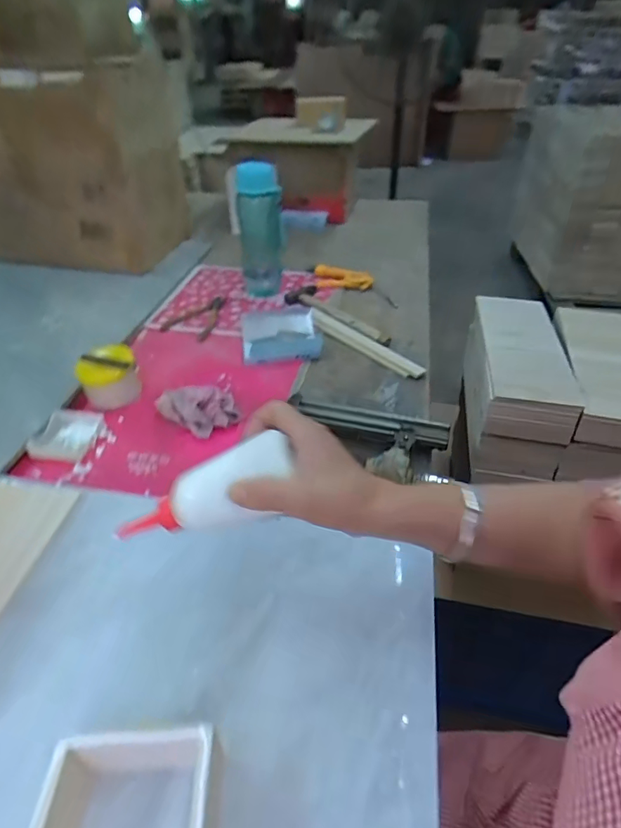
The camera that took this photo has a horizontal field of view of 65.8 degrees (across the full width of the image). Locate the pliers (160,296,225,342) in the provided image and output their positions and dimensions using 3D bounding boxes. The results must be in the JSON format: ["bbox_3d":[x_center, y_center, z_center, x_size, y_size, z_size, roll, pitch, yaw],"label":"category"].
[{"bbox_3d":[-0.202,-0.187,0.910,0.105,0.019,0.148,19,42,21],"label":"pliers"}]

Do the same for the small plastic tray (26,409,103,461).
[{"bbox_3d":[-0.327,0.027,0.648,0.072,0.014,0.089,5,39,5],"label":"small plastic tray"}]

